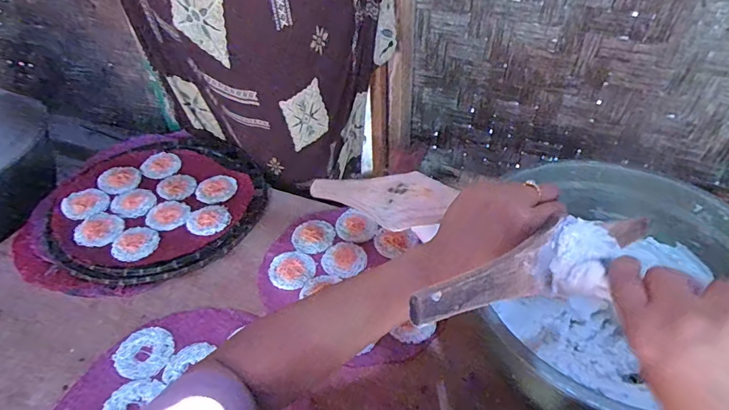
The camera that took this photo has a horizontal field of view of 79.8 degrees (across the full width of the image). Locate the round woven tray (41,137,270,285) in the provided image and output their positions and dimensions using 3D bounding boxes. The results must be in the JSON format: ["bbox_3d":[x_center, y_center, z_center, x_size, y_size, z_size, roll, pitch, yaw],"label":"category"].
[{"bbox_3d":[-0.425,-0.017,0.897,0.393,0.056,0.417,-1,42,1],"label":"round woven tray"}]

